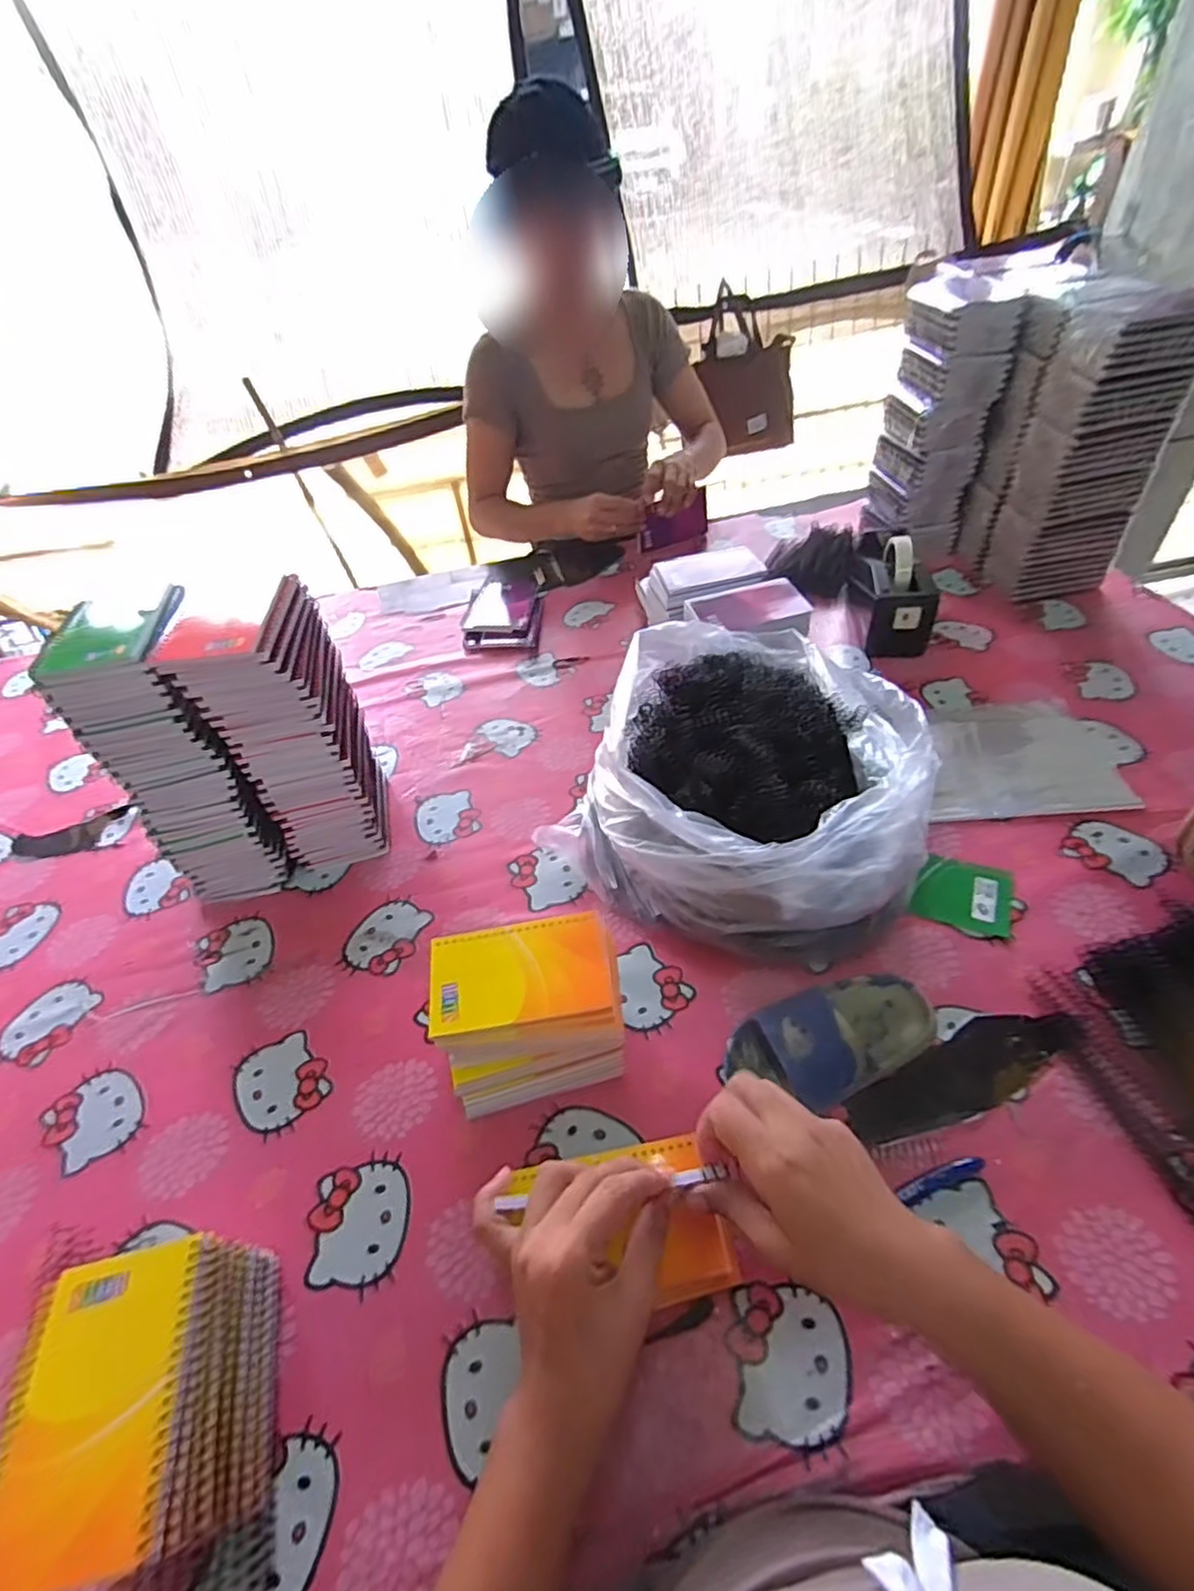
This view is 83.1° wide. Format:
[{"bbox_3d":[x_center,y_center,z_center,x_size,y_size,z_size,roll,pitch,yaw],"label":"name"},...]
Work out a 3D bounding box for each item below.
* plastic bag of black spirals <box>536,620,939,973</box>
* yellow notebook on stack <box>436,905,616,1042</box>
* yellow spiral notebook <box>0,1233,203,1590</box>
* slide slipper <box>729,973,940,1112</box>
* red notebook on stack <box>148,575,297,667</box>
[{"bbox_3d":[0.157,-0.019,0.655,0.320,0.175,0.330,29,56,30],"label":"plastic bag of black spirals"},{"bbox_3d":[-0.057,0.130,0.494,0.128,0.009,0.085,-11,46,-3],"label":"yellow notebook on stack"},{"bbox_3d":[-0.261,0.314,0.350,0.085,0.013,0.133,-14,46,-6],"label":"yellow spiral notebook"},{"bbox_3d":[0.189,0.187,0.528,0.161,0.057,0.083,-24,48,-15],"label":"slide slipper"},{"bbox_3d":[-0.309,-0.150,0.564,0.088,0.012,0.112,-1,50,0],"label":"red notebook on stack"}]

